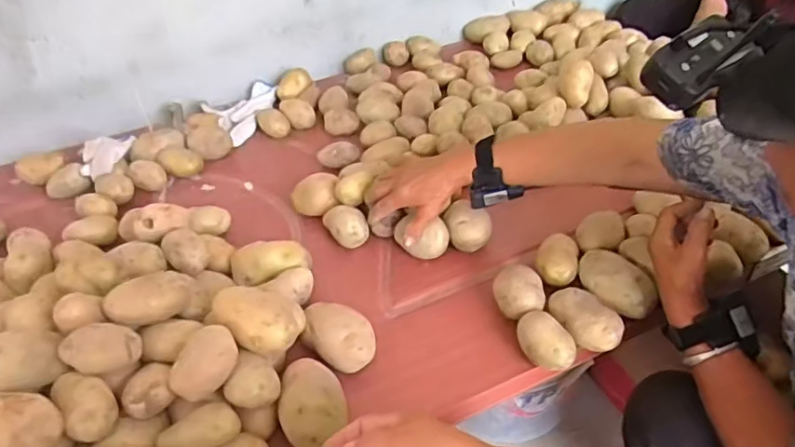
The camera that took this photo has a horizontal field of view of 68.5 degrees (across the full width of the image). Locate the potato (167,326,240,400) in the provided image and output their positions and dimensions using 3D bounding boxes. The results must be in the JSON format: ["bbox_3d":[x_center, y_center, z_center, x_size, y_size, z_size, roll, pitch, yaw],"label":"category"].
[{"bbox_3d":[-0.191,0.136,0.572,0.038,0.052,0.072,-17,37,39],"label":"potato"}]

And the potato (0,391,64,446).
[{"bbox_3d":[-0.330,0.175,0.505,0.061,0.044,0.060,-1,40,1],"label":"potato"}]

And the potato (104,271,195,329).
[{"bbox_3d":[-0.260,0.080,0.626,0.092,0.049,0.047,-28,47,-27],"label":"potato"}]

